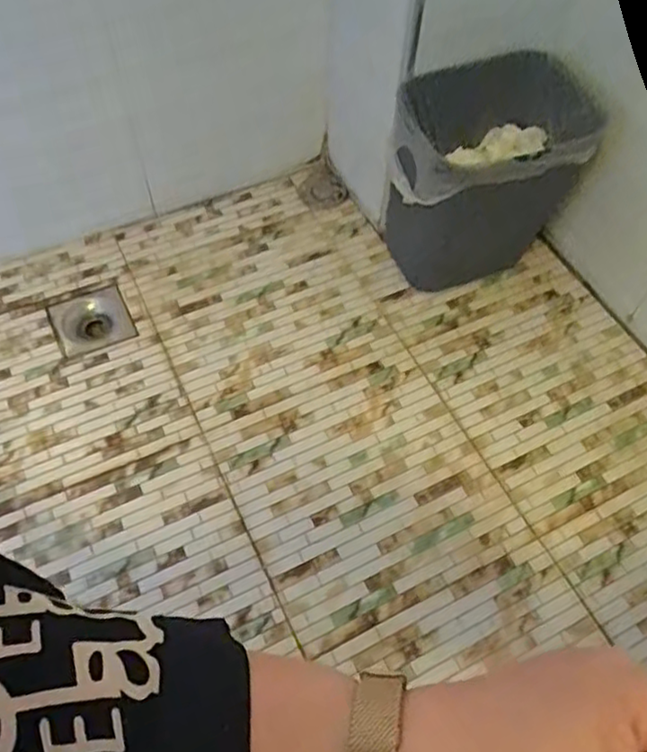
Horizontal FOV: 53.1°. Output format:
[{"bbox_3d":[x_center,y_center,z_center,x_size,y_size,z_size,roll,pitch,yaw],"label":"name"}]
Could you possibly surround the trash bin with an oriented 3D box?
[{"bbox_3d":[0.227,-0.254,0.876,0.275,0.268,0.156,-11,59,-8],"label":"trash bin"}]

